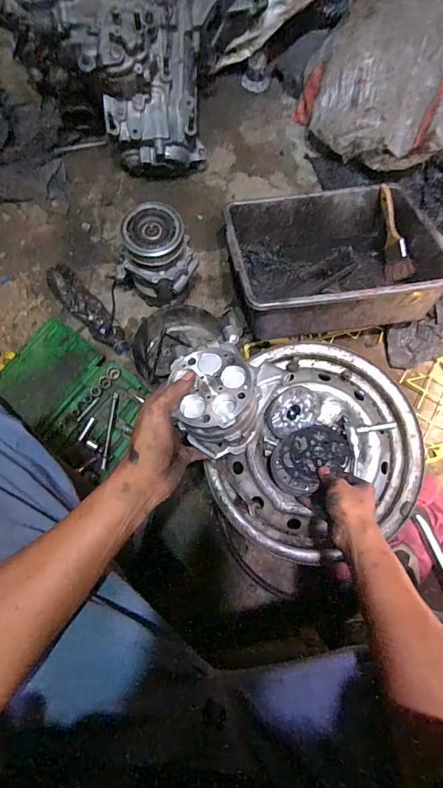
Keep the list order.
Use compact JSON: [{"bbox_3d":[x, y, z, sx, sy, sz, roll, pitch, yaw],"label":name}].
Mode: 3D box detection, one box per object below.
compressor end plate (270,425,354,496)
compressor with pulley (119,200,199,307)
[{"bbox_3d":[0.140,0.098,0.612,0.132,0.030,0.092,-25,77,-8],"label":"compressor end plate"},{"bbox_3d":[-0.133,-0.261,0.775,0.153,0.188,0.119,27,76,6],"label":"compressor with pulley"}]

